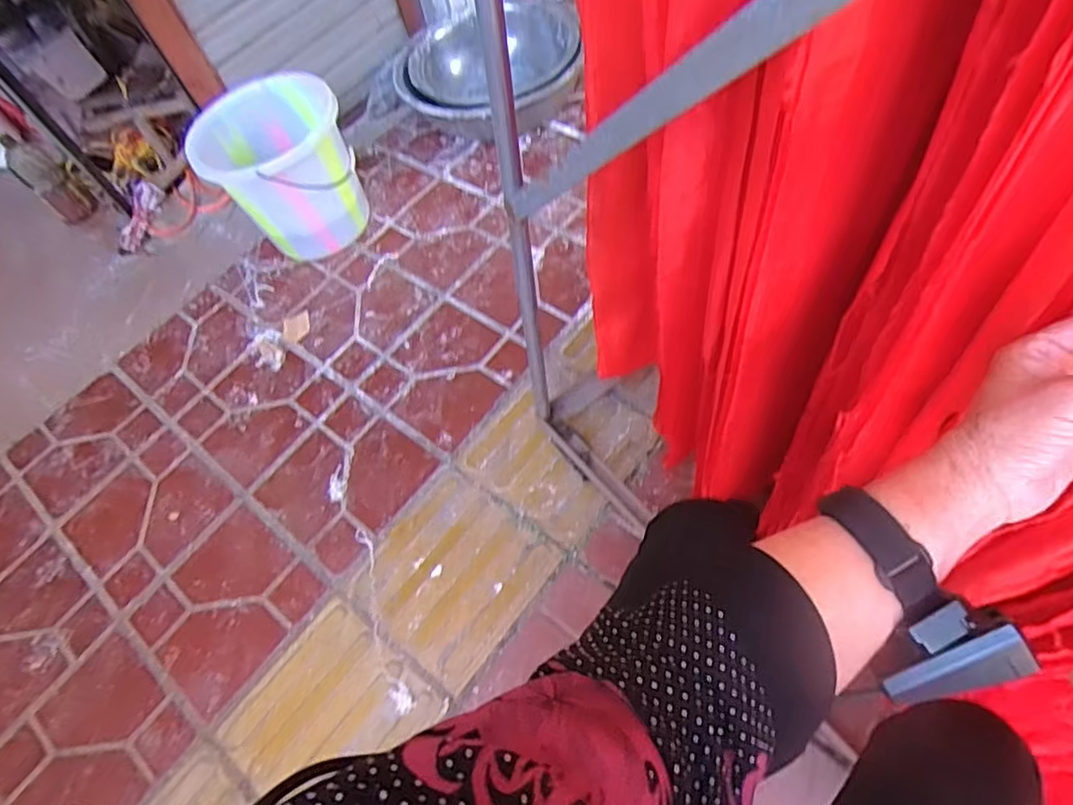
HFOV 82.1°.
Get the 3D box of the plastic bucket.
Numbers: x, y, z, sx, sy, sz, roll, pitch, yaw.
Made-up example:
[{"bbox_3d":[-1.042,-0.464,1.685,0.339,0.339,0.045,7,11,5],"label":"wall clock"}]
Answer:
[{"bbox_3d":[-0.650,-0.606,1.580,0.361,0.377,0.361,-5,60,8],"label":"plastic bucket"}]

